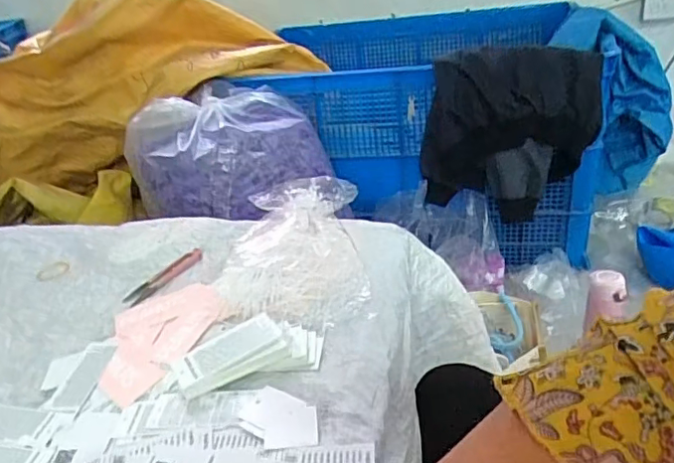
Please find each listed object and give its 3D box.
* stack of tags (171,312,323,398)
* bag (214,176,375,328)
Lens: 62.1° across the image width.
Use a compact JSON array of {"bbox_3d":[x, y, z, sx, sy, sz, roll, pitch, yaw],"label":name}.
[{"bbox_3d":[-0.079,0.107,0.500,0.129,0.027,0.055,-13,30,-9],"label":"stack of tags"},{"bbox_3d":[-0.047,0.002,0.641,0.146,0.047,0.271,-7,30,1],"label":"bag"}]

